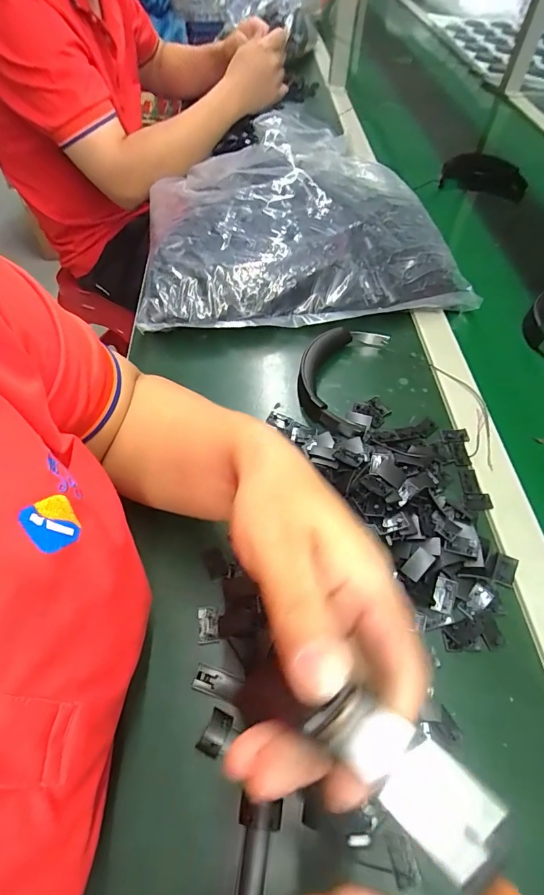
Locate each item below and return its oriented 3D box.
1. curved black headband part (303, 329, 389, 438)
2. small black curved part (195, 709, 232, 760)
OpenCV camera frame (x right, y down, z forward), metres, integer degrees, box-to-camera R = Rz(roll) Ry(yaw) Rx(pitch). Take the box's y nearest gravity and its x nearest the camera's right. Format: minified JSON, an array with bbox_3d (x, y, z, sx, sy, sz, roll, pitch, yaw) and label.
[{"bbox_3d":[0.071,-0.079,0.459,0.081,0.030,0.156,17,56,10],"label":"curved black headband part"},{"bbox_3d":[-0.037,0.188,0.281,0.015,0.007,0.025,22,57,13],"label":"small black curved part"}]

